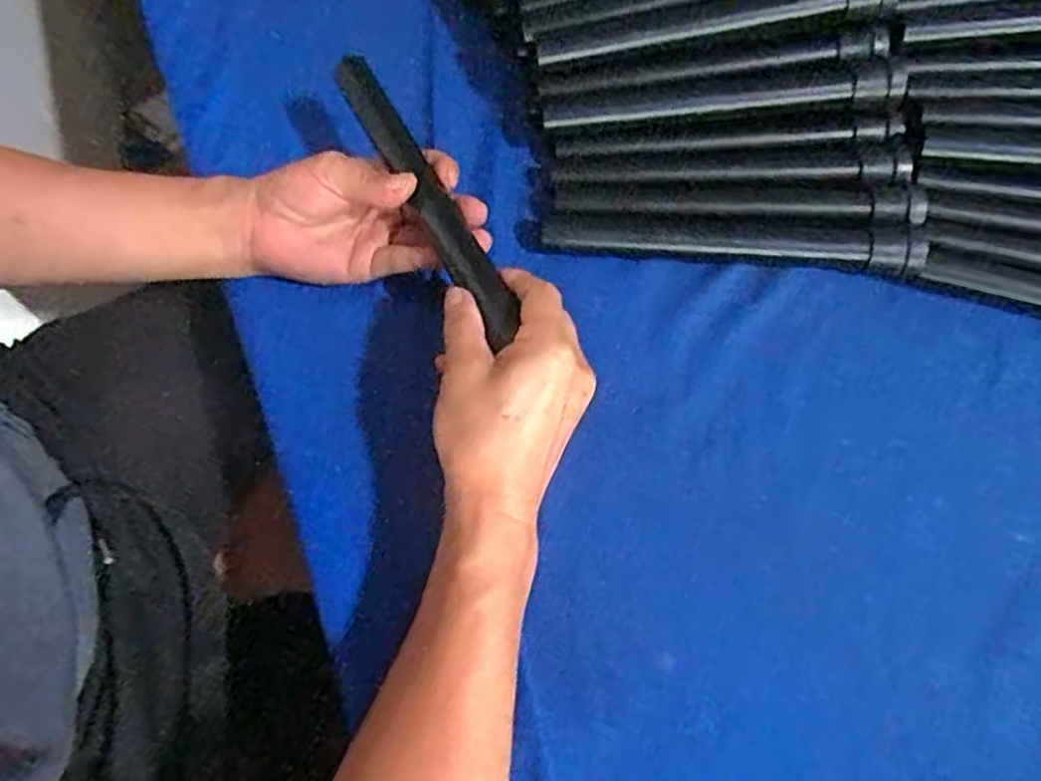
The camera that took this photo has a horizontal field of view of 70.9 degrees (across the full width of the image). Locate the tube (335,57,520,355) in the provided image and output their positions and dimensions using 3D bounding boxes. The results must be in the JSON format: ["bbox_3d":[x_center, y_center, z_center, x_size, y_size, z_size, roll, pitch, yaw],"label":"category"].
[{"bbox_3d":[-0.058,-0.117,0.442,0.023,0.023,0.226,-26,68,-12],"label":"tube"}]

